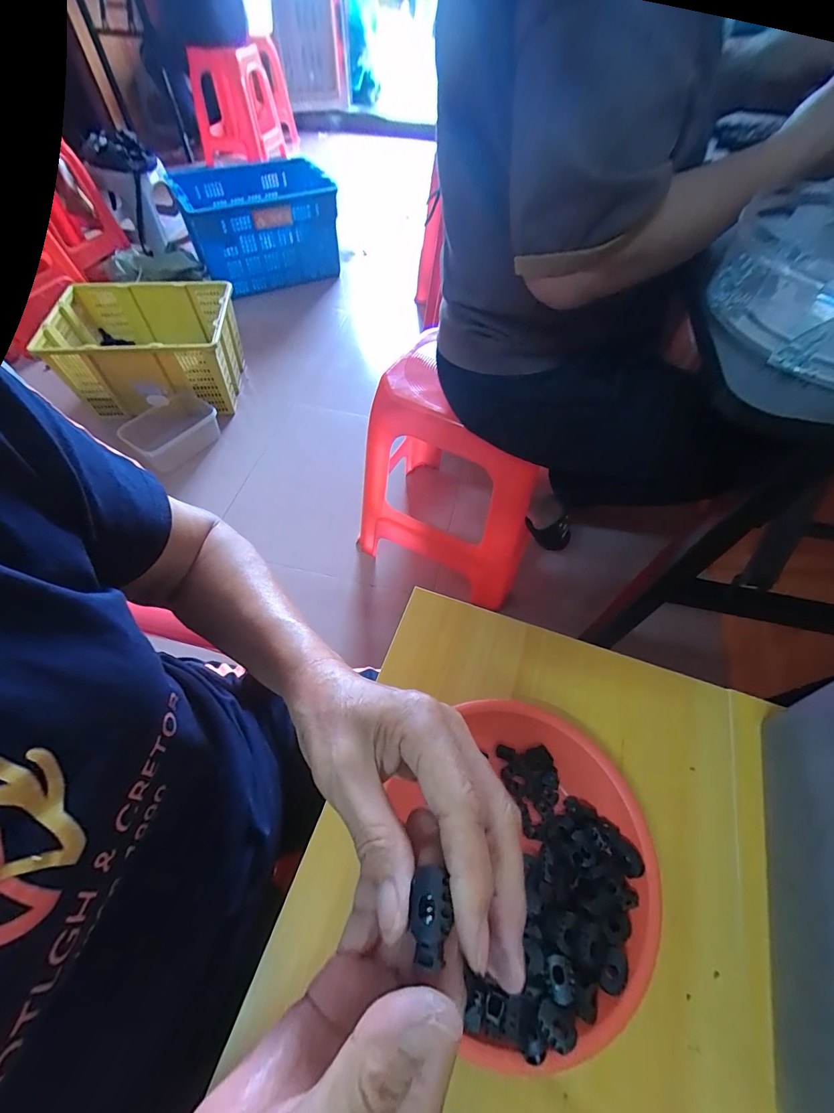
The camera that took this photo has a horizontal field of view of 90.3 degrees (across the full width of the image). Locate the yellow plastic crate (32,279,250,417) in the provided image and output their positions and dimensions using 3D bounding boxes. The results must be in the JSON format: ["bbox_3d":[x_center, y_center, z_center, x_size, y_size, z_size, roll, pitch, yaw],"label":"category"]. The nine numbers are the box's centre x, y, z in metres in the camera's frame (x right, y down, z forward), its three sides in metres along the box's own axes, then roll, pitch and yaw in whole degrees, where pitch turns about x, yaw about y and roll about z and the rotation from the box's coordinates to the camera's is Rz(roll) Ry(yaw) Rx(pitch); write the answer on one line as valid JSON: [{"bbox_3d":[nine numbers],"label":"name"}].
[{"bbox_3d":[-0.832,-0.676,1.330,0.503,0.219,0.418,-3,58,-4],"label":"yellow plastic crate"}]

